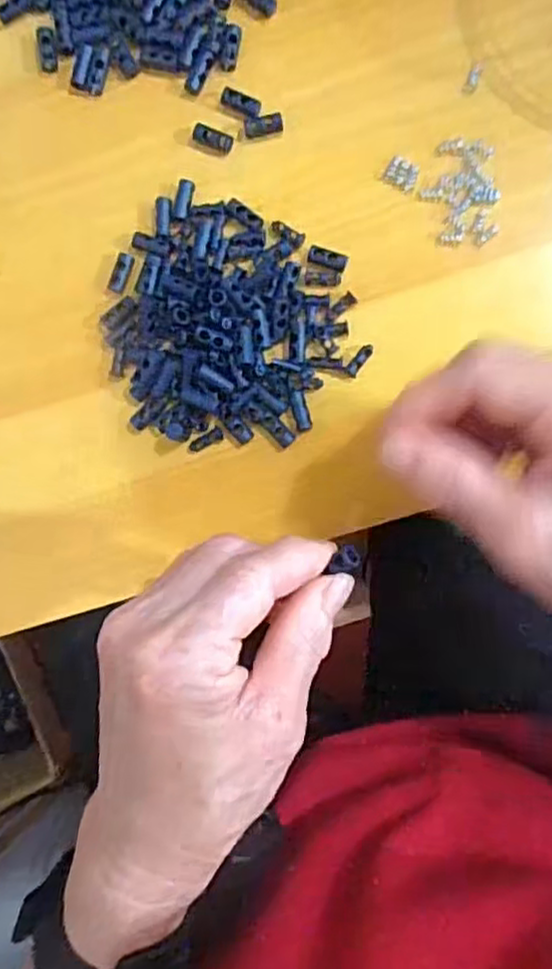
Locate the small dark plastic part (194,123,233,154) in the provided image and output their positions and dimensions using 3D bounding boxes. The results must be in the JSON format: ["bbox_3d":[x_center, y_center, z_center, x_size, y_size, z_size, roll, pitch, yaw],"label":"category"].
[{"bbox_3d":[-0.030,-0.163,0.323,0.019,0.004,0.008,24,92,4],"label":"small dark plastic part"}]

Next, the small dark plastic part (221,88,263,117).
[{"bbox_3d":[-0.017,-0.179,0.321,0.020,0.004,0.009,25,92,4],"label":"small dark plastic part"}]

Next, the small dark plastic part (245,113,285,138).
[{"bbox_3d":[-0.006,-0.169,0.322,0.019,0.004,0.009,-8,90,4],"label":"small dark plastic part"}]

